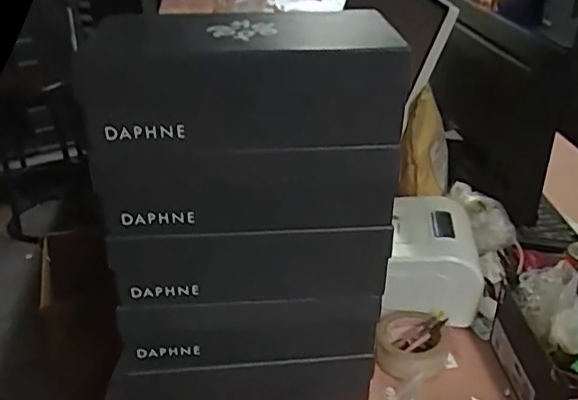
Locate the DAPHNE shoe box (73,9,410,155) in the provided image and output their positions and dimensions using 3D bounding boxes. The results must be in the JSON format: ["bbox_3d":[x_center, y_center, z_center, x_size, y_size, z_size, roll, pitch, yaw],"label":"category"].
[{"bbox_3d":[-0.040,-0.122,0.578,0.305,0.093,0.168,0,30,2],"label":"DAPHNE shoe box"}]

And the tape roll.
[{"bbox_3d":[0.174,0.210,0.823,0.088,0.049,0.110,8,31,15],"label":"tape roll"}]

